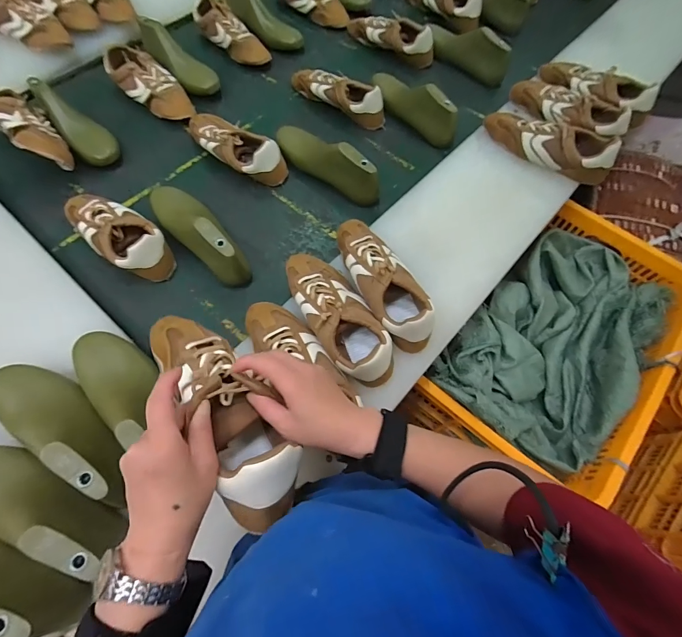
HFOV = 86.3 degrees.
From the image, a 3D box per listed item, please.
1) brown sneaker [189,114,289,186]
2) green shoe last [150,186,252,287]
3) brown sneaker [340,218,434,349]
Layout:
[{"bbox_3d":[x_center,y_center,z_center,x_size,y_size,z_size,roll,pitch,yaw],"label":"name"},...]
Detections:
[{"bbox_3d":[-0.235,-0.365,0.769,0.258,0.076,0.085,34,69,12],"label":"brown sneaker"},{"bbox_3d":[-0.260,-0.155,0.657,0.076,0.086,0.241,-35,72,-17],"label":"green shoe last"},{"bbox_3d":[0.069,-0.070,0.588,0.098,0.076,0.259,-19,68,-11],"label":"brown sneaker"}]

